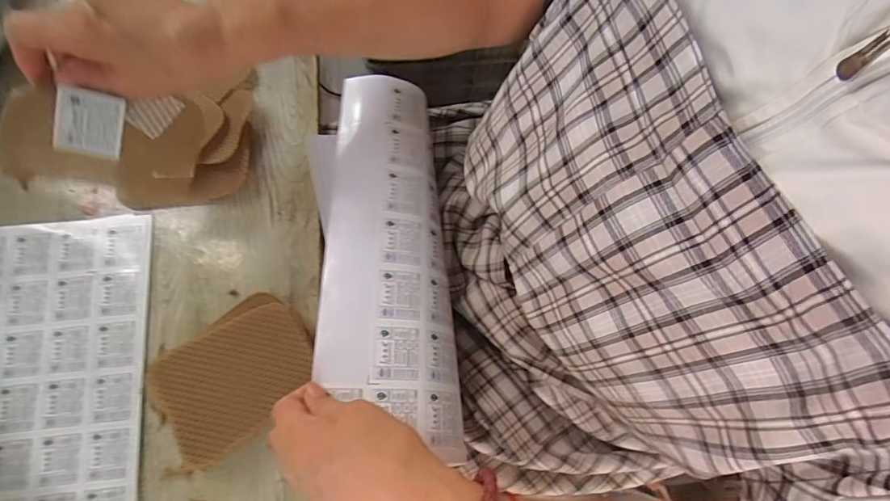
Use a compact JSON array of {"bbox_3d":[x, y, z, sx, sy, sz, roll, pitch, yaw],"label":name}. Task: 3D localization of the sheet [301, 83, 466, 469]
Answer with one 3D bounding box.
[{"bbox_3d":[-0.052,-0.004,0.389,0.102,0.033,0.319,-8,70,-3],"label":"sheet"}]

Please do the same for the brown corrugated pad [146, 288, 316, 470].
[{"bbox_3d":[-0.174,0.100,0.397,0.125,0.028,0.098,-40,79,-11],"label":"brown corrugated pad"}]

